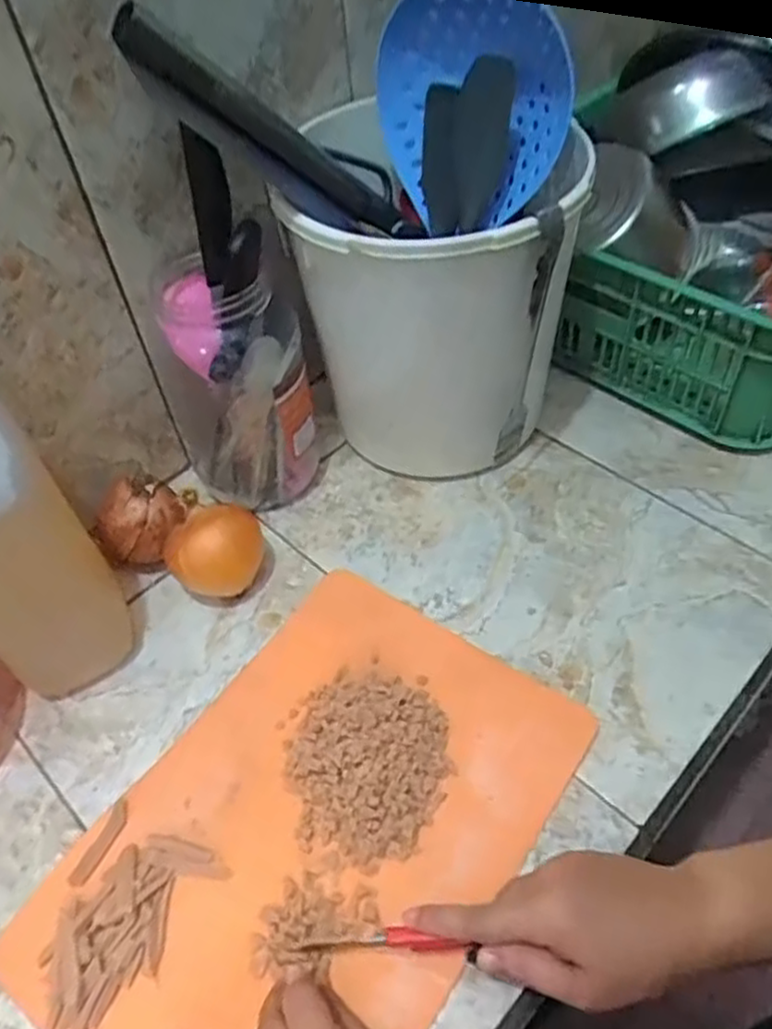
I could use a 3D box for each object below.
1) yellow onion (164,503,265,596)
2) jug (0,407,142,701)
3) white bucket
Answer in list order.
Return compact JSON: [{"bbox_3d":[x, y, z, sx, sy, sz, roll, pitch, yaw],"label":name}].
[{"bbox_3d":[-0.135,0.033,0.591,0.073,0.064,0.059,-16,50,-10],"label":"yellow onion"},{"bbox_3d":[-0.256,0.018,0.506,0.090,0.234,0.112,-29,53,-20],"label":"jug"},{"bbox_3d":[0.045,-0.155,0.608,0.188,0.263,0.179,9,50,11],"label":"white bucket"}]

